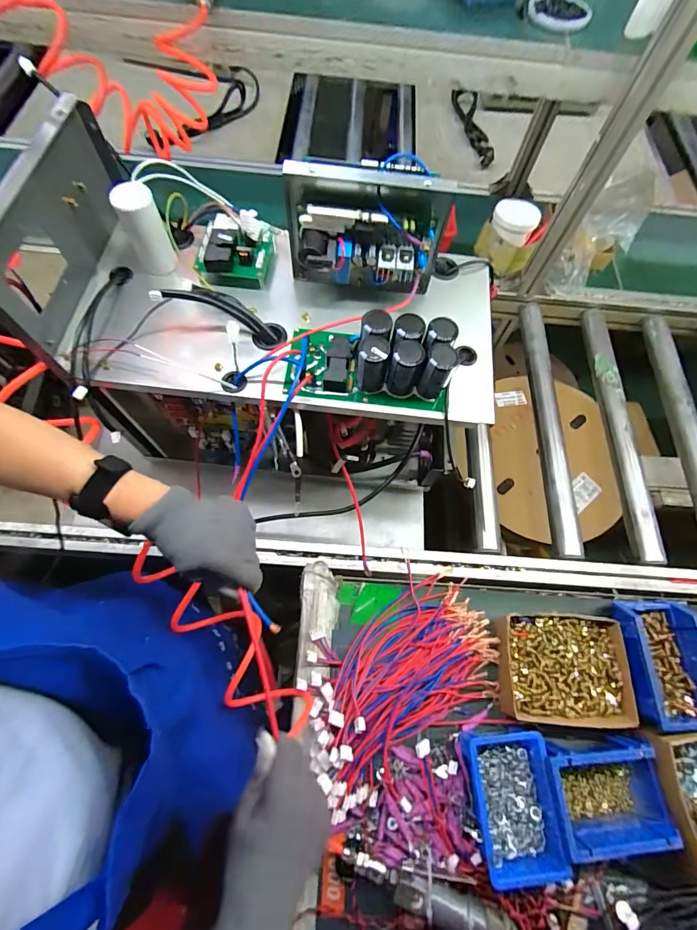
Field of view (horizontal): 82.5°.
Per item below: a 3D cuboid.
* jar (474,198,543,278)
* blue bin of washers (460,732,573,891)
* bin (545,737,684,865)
[{"bbox_3d":[0.362,-0.516,0.895,0.124,0.088,0.121,26,69,7],"label":"jar"},{"bbox_3d":[0.211,0.425,0.500,0.103,0.039,0.151,-4,68,-5],"label":"blue bin of washers"},{"bbox_3d":[0.329,0.415,0.508,0.149,0.064,0.106,-3,68,-4],"label":"bin"}]

